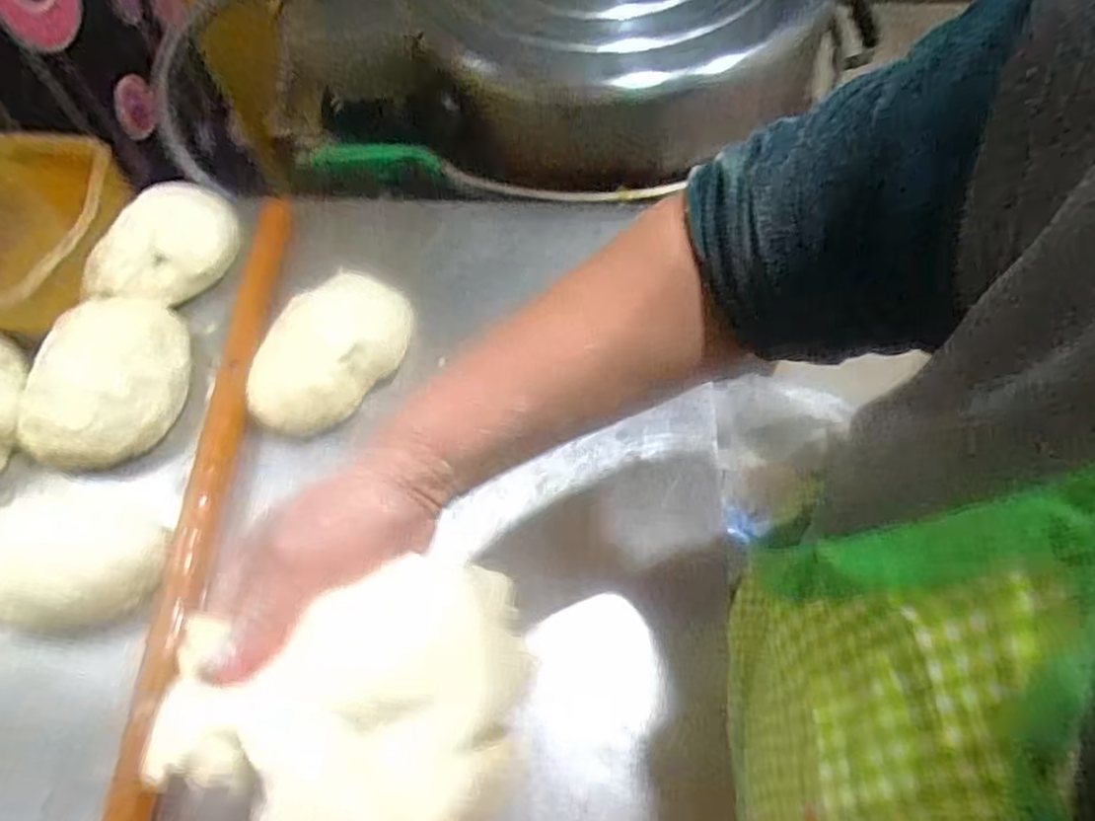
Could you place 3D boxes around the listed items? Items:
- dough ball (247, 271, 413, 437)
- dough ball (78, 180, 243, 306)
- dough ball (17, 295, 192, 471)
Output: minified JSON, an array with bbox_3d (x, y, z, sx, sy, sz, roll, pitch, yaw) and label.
[{"bbox_3d":[-0.195,-0.053,0.617,0.095,0.060,0.170,23,64,14],"label":"dough ball"},{"bbox_3d":[-0.368,-0.161,0.648,0.087,0.052,0.152,30,66,17],"label":"dough ball"},{"bbox_3d":[-0.375,-0.029,0.581,0.100,0.076,0.161,13,62,9],"label":"dough ball"}]

